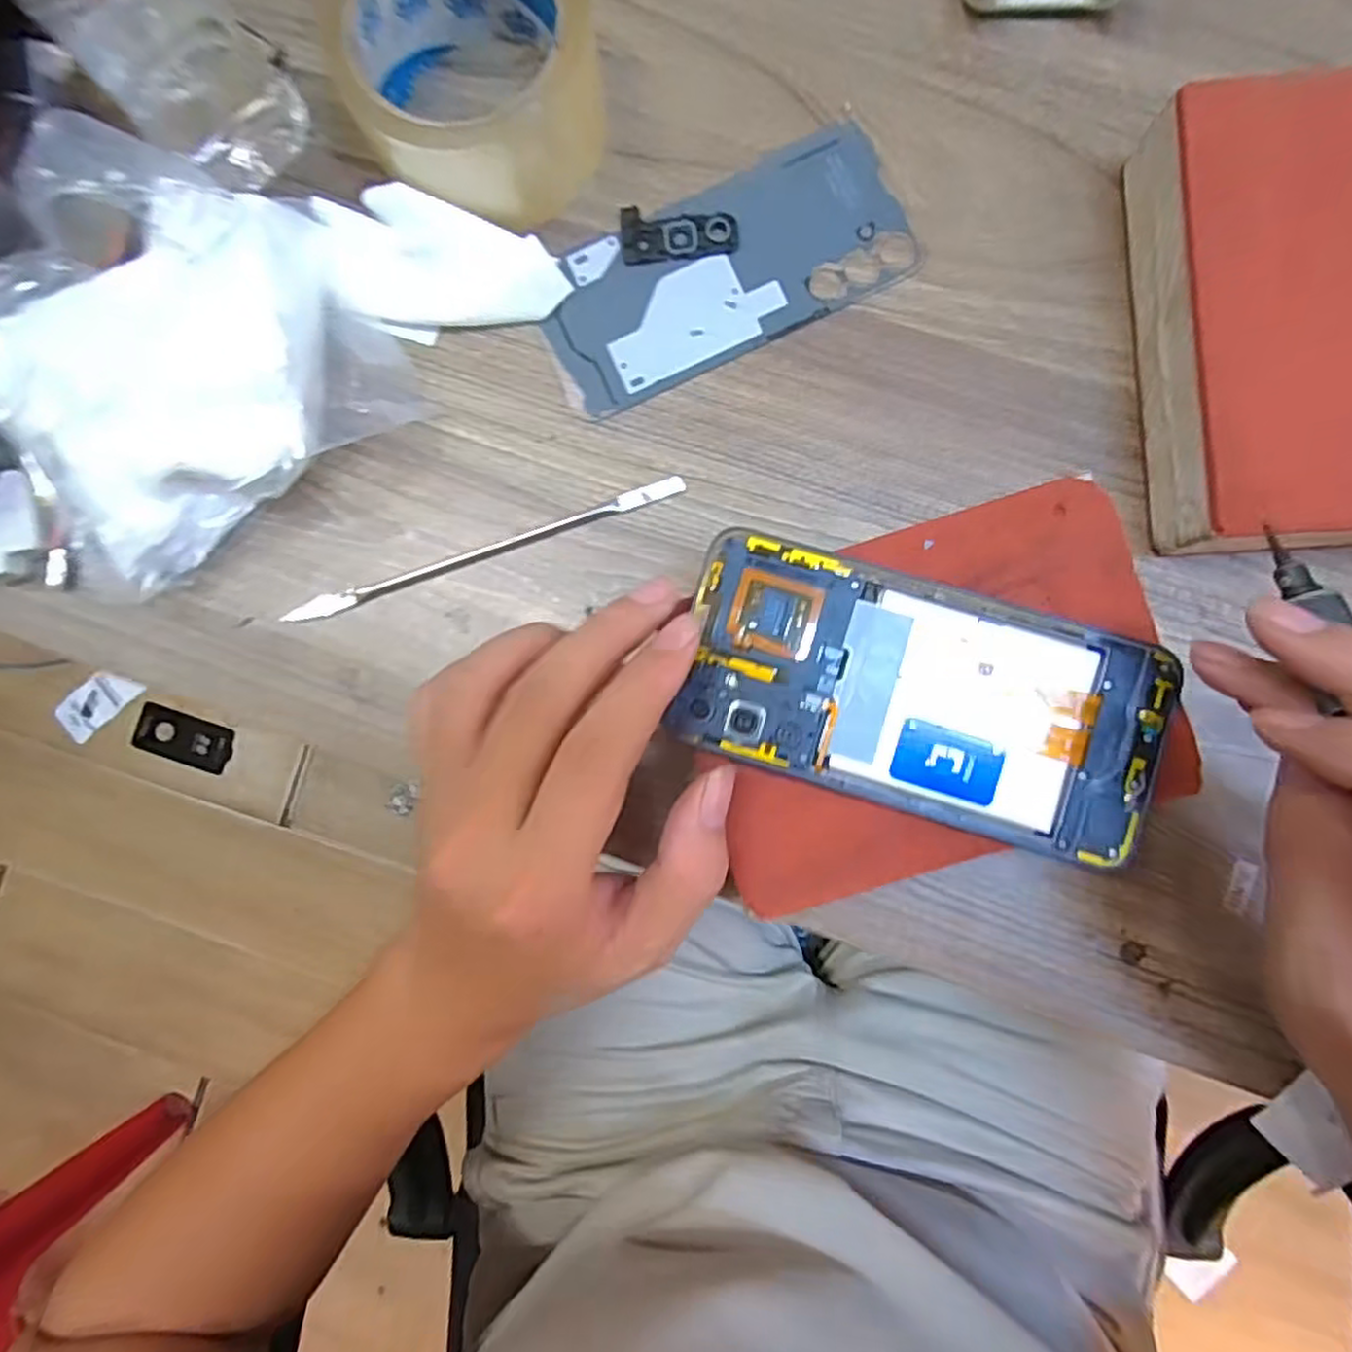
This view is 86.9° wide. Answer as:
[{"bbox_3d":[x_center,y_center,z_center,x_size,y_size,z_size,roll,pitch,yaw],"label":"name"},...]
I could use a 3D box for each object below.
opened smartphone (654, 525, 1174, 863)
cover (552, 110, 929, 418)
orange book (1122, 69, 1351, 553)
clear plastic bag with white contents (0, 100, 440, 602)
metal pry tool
[{"bbox_3d":[0.081,0.006,0.237,0.154,0.004,0.073,17,89,4],"label":"opened smartphone"},{"bbox_3d":[0.019,-0.167,0.293,0.151,0.004,0.069,-25,87,1],"label":"cover"},{"bbox_3d":[0.238,-0.130,0.262,0.118,0.041,0.166,-4,87,3],"label":"orange book"},{"bbox_3d":[-0.197,-0.127,0.274,0.141,0.060,0.139,-30,87,1],"label":"clear plastic bag with white contents"},{"bbox_3d":[-0.078,-0.052,0.293,0.168,0.004,0.010,-19,87,2],"label":"metal pry tool"}]

